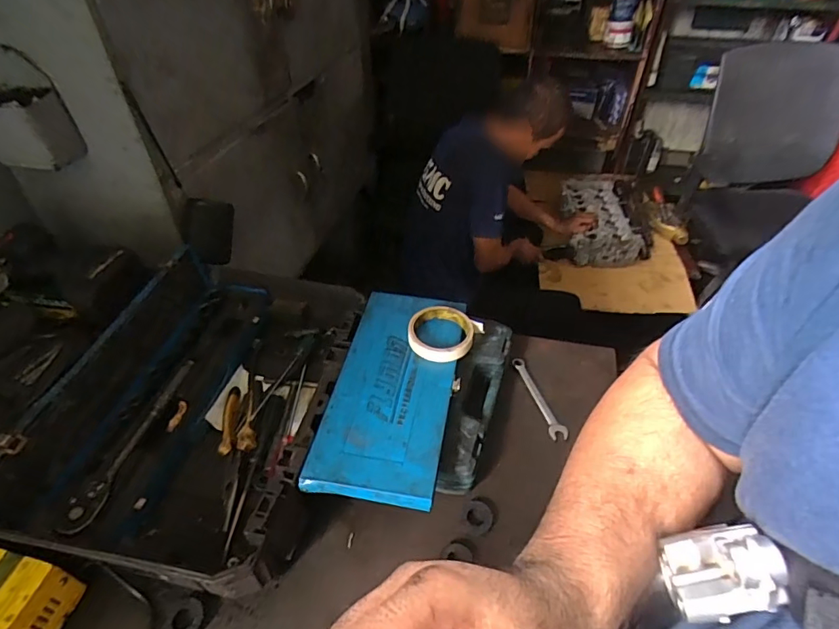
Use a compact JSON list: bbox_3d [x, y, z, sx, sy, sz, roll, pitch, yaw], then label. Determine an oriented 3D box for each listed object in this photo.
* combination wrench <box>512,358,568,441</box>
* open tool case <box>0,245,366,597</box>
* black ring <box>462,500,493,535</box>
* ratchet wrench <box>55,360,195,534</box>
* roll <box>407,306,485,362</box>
[{"bbox_3d":[0.173,0.121,0.701,0.024,0.005,0.149,-12,46,-14],"label":"combination wrench"},{"bbox_3d":[-0.281,0.098,0.643,0.333,0.117,0.447,8,45,7],"label":"open tool case"},{"bbox_3d":[0.070,0.244,0.575,0.037,0.007,0.036,1,44,-1],"label":"black ring"},{"bbox_3d":[-0.355,0.152,0.597,0.026,0.022,0.241,8,45,6],"label":"ratchet wrench"},{"bbox_3d":[0.031,0.025,0.667,0.093,0.019,0.093,1,44,-1],"label":"roll"}]

